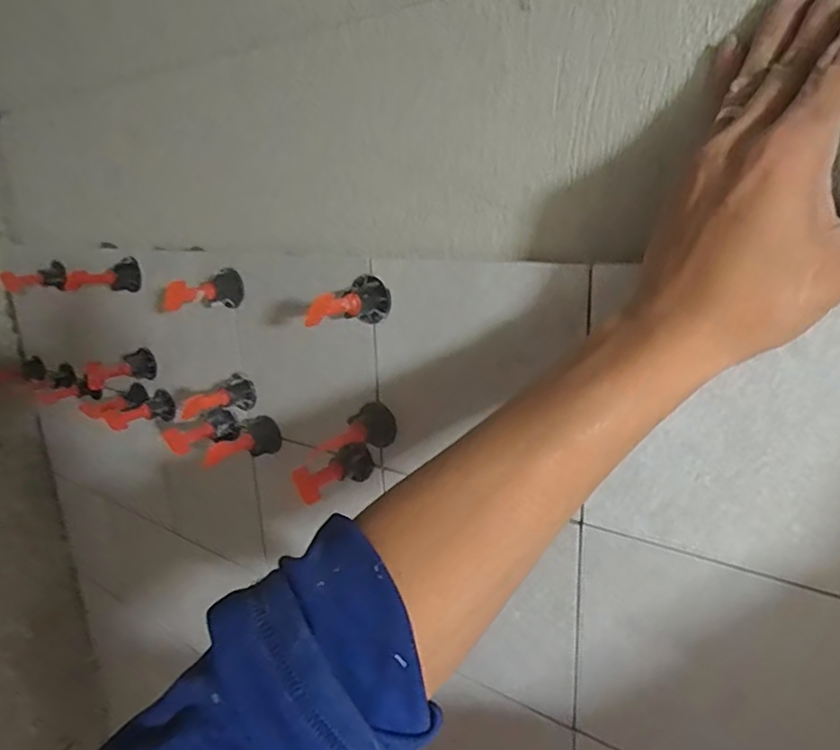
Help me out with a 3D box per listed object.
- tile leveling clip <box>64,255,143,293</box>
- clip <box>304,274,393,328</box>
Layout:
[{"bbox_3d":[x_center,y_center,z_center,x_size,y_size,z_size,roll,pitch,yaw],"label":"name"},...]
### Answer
[{"bbox_3d":[-0.291,-0.091,0.565,0.065,0.030,0.026,-8,17,-20],"label":"tile leveling clip"},{"bbox_3d":[-0.043,-0.042,0.381,0.026,0.029,0.061,5,18,26],"label":"clip"}]

